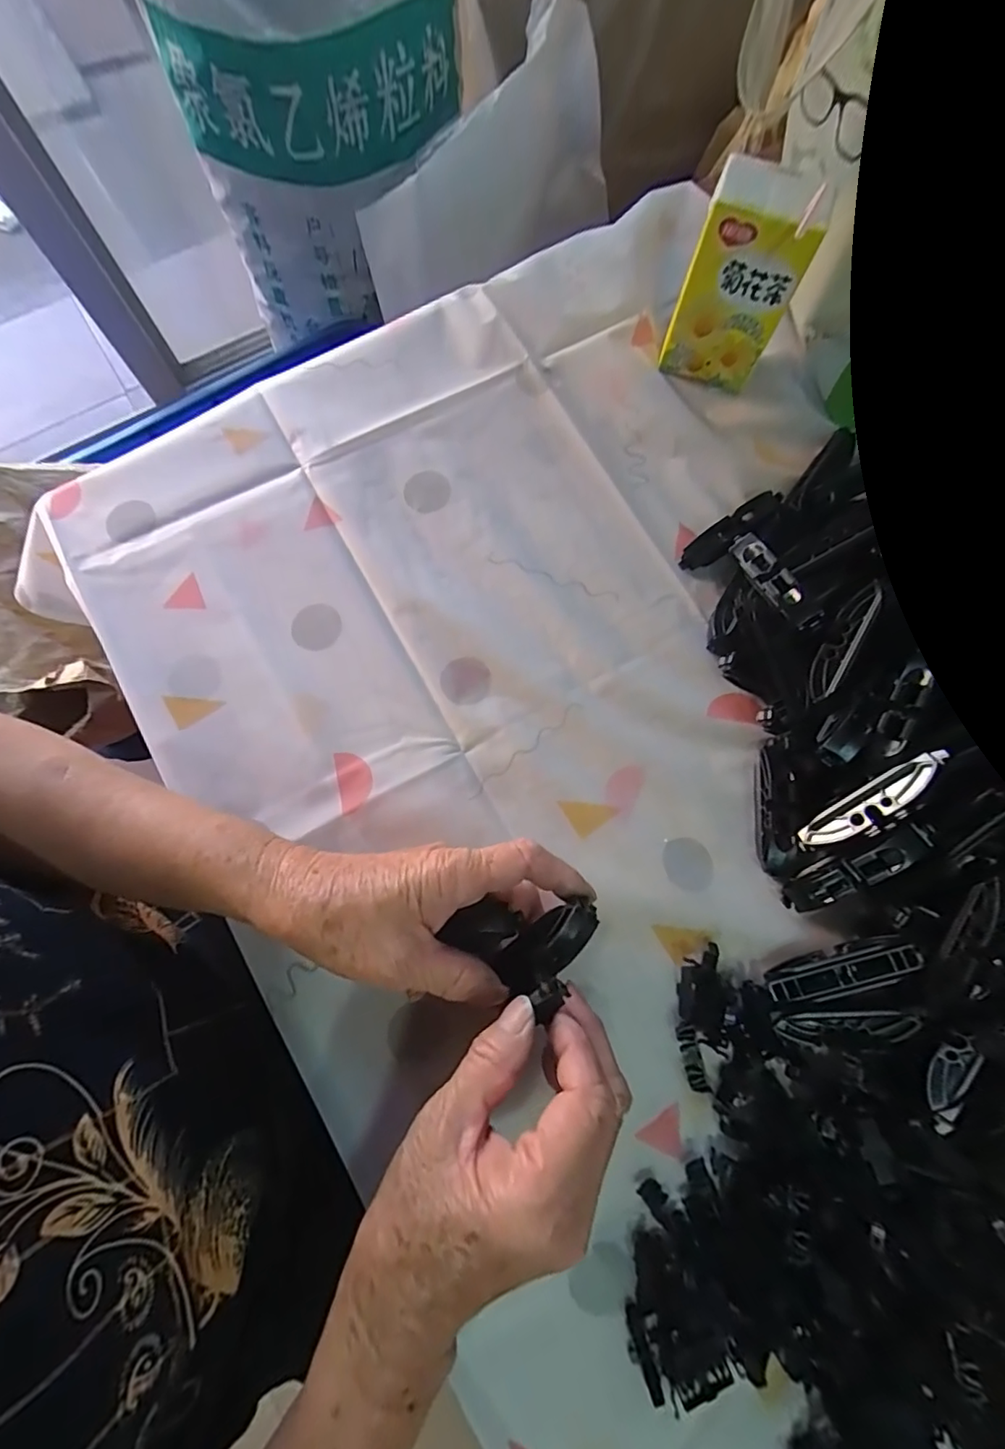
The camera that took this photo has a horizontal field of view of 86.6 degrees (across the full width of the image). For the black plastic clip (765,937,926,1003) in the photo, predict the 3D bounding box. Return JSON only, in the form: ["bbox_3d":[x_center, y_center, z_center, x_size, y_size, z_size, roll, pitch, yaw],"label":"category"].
[{"bbox_3d":[0.182,0.133,0.289,0.074,0.019,0.021,-22,77,12],"label":"black plastic clip"}]

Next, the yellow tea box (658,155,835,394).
[{"bbox_3d":[0.153,-0.283,0.347,0.064,0.112,0.035,24,77,5],"label":"yellow tea box"}]

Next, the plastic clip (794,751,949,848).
[{"bbox_3d":[0.196,0.043,0.280,0.024,0.013,0.078,50,117,10],"label":"plastic clip"}]

